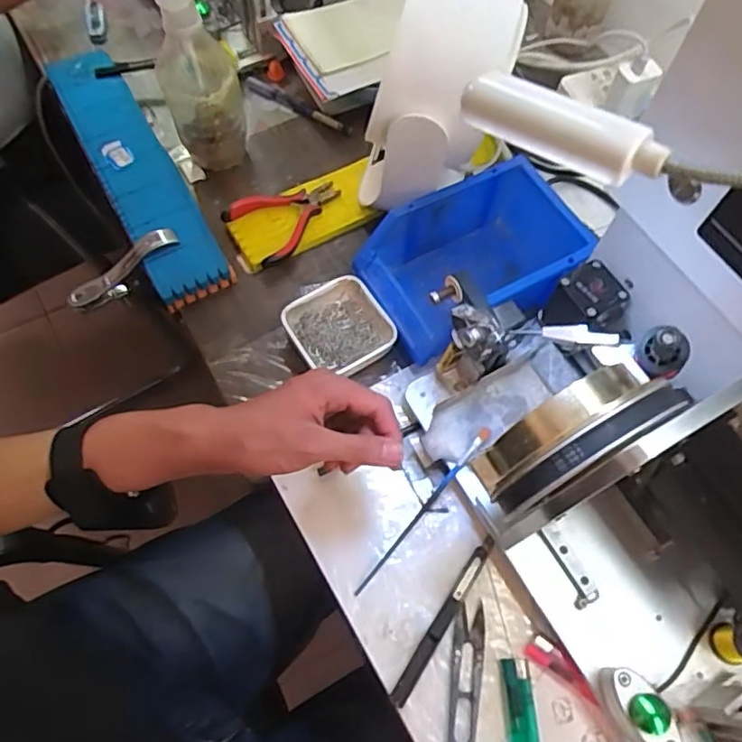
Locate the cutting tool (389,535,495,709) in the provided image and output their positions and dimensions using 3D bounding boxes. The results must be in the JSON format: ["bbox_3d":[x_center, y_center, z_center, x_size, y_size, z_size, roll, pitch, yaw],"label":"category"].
[{"bbox_3d":[0.056,0.186,0.453,0.011,0.010,0.137,32,67,13],"label":"cutting tool"}]

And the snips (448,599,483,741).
[{"bbox_3d":[0.070,0.223,0.436,0.023,0.008,0.102,6,64,1],"label":"snips"}]

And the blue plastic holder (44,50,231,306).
[{"bbox_3d":[-0.256,-0.223,0.641,0.074,0.034,0.378,-27,68,-14],"label":"blue plastic holder"}]

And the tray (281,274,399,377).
[{"bbox_3d":[-0.028,-0.035,0.547,0.082,0.036,0.089,-31,69,-16],"label":"tray"}]

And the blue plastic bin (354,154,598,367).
[{"bbox_3d":[0.099,-0.101,0.564,0.204,0.101,0.115,-29,68,-15],"label":"blue plastic bin"}]

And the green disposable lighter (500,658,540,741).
[{"bbox_3d":[0.108,0.248,0.424,0.021,0.010,0.079,-2,64,-3],"label":"green disposable lighter"}]

